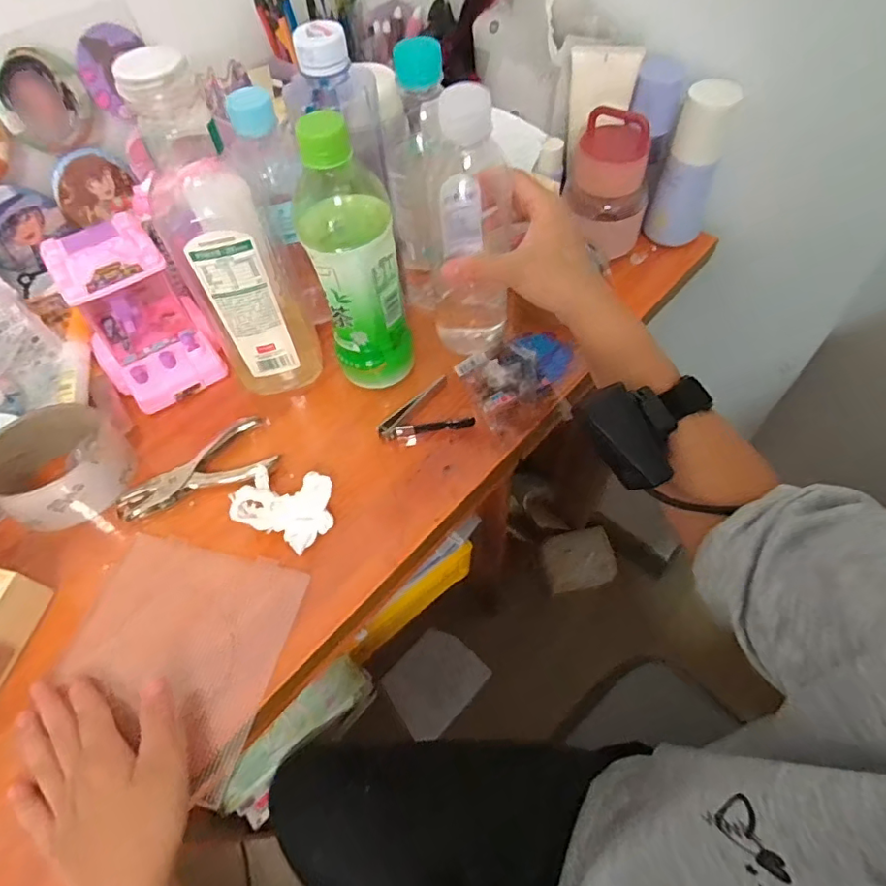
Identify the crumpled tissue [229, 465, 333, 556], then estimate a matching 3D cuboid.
[{"bbox_3d":[-0.118,0.046,0.410,0.071,0.024,0.053,21,60,16],"label":"crumpled tissue"}]

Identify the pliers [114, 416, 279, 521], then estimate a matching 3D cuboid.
[{"bbox_3d":[-0.199,0.020,0.438,0.119,0.016,0.054,-23,58,-12],"label":"pliers"}]

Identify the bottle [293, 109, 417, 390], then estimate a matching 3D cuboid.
[{"bbox_3d":[-0.065,-0.129,0.410,0.064,0.218,0.058,-14,56,-6],"label":"bottle"}]

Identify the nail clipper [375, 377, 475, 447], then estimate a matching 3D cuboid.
[{"bbox_3d":[-0.018,-0.020,0.460,0.075,0.012,0.055,-27,59,-14],"label":"nail clipper"}]

